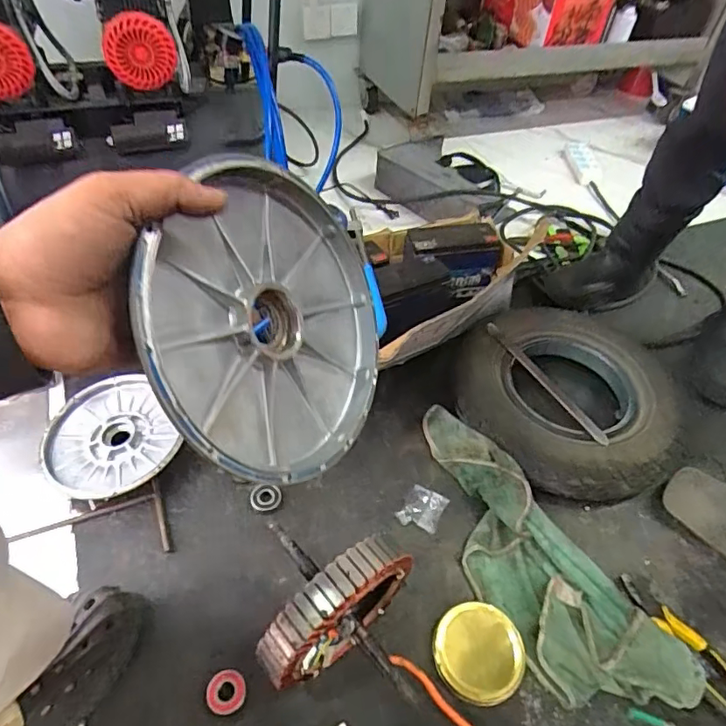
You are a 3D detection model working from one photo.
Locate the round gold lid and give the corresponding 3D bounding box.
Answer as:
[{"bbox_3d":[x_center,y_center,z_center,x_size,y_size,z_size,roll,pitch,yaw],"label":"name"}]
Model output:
[{"bbox_3d":[0.154,0.382,0.699,0.113,0.020,0.119,1,47,-1],"label":"round gold lid"}]

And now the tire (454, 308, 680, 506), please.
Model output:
[{"bbox_3d":[0.371,0.052,0.942,0.384,0.107,0.381,7,47,4],"label":"tire"}]

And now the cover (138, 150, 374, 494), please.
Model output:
[{"bbox_3d":[-0.065,-0.026,0.384,0.031,0.203,0.221,-7,48,36],"label":"cover"}]

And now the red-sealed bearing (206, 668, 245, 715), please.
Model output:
[{"bbox_3d":[-0.168,0.403,0.646,0.045,0.009,0.046,-7,48,-8],"label":"red-sealed bearing"}]

